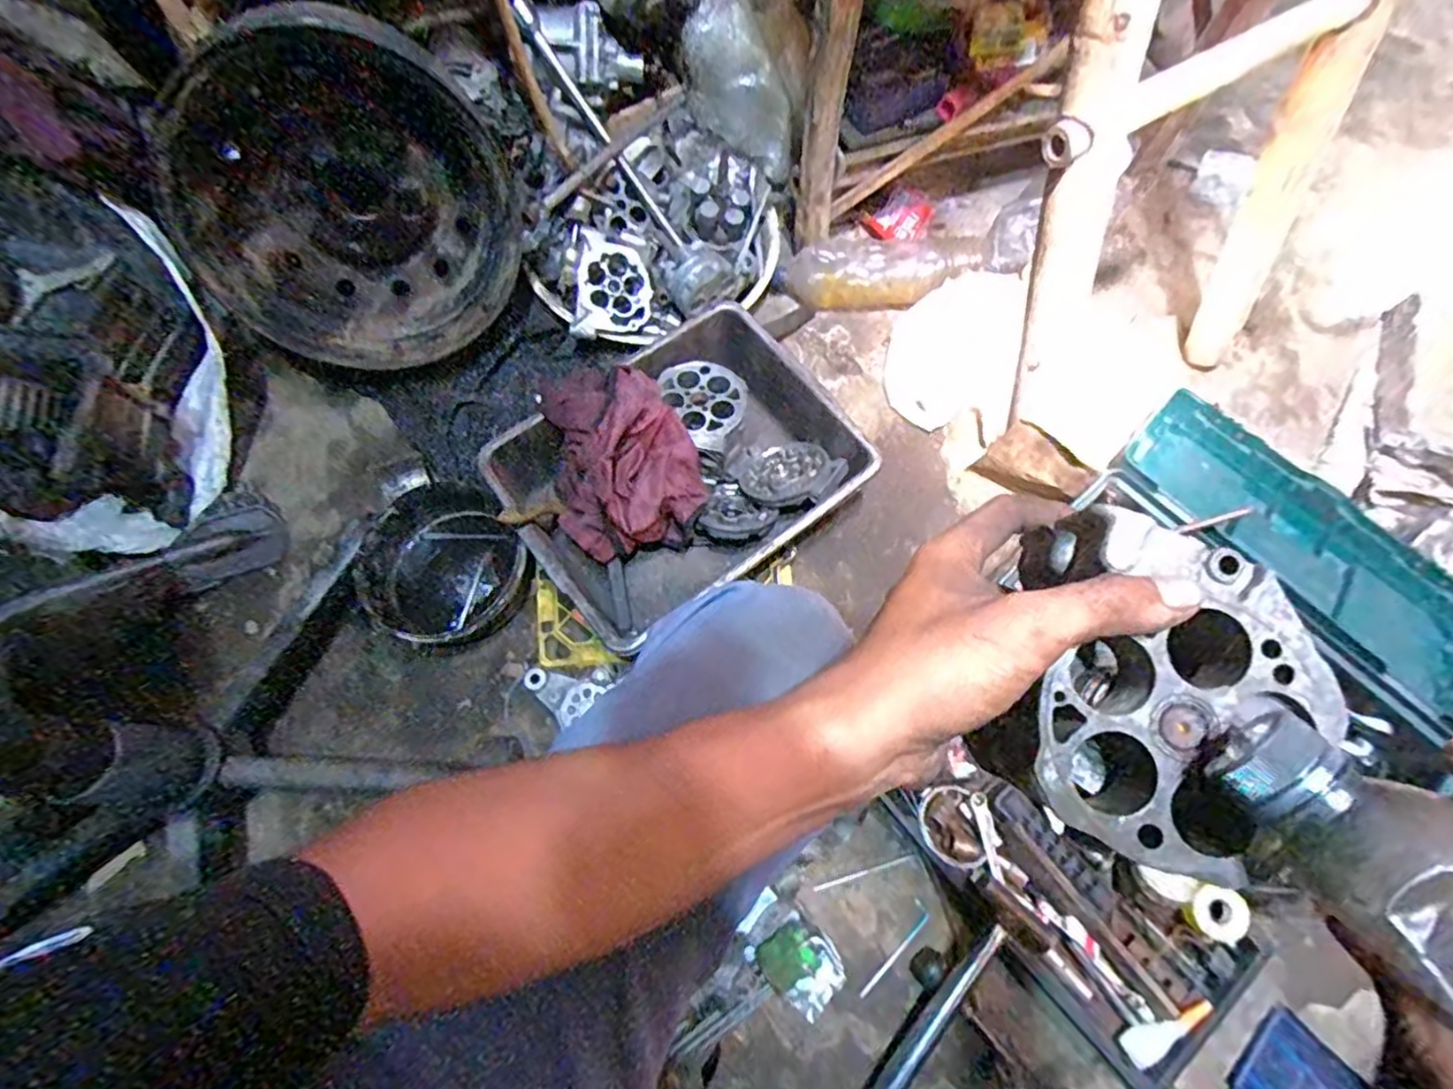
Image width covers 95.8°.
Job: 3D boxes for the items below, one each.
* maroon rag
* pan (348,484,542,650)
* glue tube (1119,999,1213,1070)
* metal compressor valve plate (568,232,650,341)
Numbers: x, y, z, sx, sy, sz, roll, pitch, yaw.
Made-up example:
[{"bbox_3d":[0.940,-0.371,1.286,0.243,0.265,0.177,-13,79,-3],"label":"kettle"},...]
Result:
[{"bbox_3d":[-0.115,-0.086,0.755,0.171,0.162,0.161,-15,71,-6],"label":"maroon rag"},{"bbox_3d":[-0.350,0.035,0.809,0.191,0.073,0.187,0,70,-1],"label":"pan"},{"bbox_3d":[0.448,0.490,0.667,0.097,0.011,0.030,-33,74,-12],"label":"glue tube"},{"bbox_3d":[-0.152,-0.348,0.902,0.100,0.023,0.134,9,101,-4],"label":"metal compressor valve plate"}]

